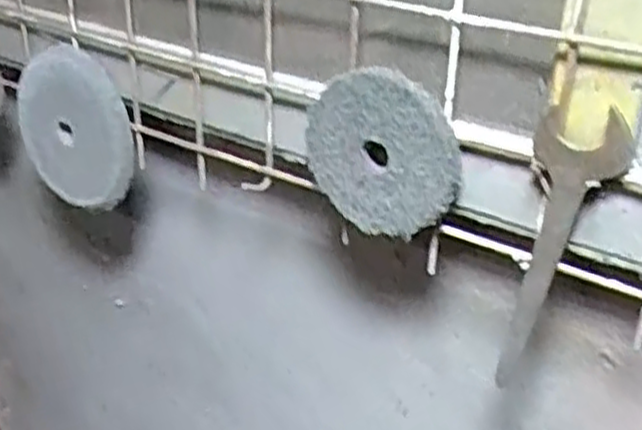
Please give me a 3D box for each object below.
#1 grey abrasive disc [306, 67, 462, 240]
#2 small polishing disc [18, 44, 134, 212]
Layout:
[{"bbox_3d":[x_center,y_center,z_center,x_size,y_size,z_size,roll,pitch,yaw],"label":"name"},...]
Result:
[{"bbox_3d":[0.030,-0.032,0.411,0.087,0.085,0.013,16,34,25],"label":"grey abrasive disc"},{"bbox_3d":[-0.171,-0.058,0.556,0.110,0.103,0.016,48,34,4],"label":"small polishing disc"}]

